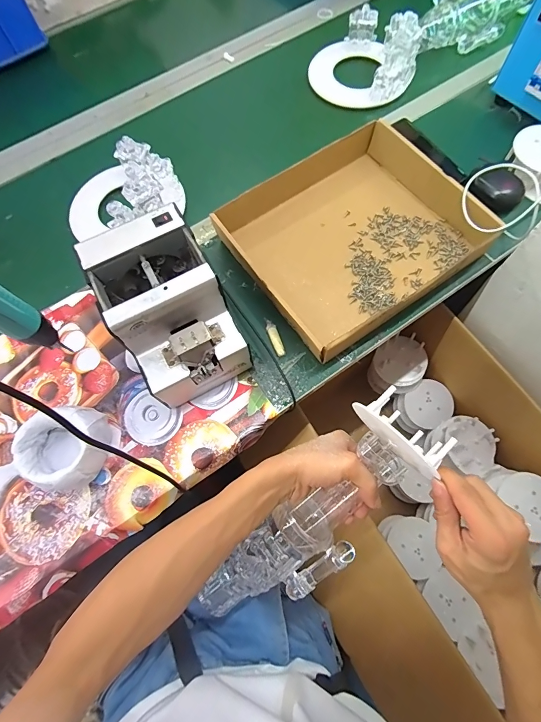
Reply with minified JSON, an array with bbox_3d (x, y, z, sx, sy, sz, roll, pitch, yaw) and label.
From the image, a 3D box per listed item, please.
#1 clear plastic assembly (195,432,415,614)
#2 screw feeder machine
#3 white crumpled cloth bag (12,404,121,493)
[{"bbox_3d":[0.035,0.206,0.396,0.294,0.050,0.087,-47,72,15],"label":"clear plastic assembly"},{"bbox_3d":[-0.121,-0.057,0.447,0.120,0.151,0.172,-27,70,-7],"label":"screw feeder machine"},{"bbox_3d":[-0.248,0.103,0.434,0.084,0.065,0.096,17,71,9],"label":"white crumpled cloth bag"}]

